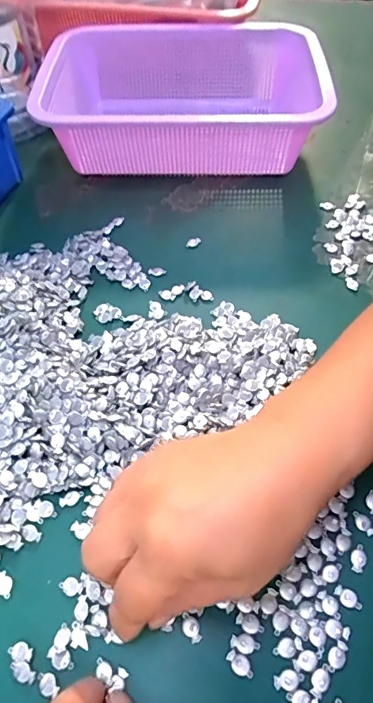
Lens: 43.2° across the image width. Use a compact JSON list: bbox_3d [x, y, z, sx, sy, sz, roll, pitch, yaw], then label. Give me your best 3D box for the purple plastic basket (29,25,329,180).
[{"bbox_3d":[-0.003,-0.245,0.468,0.253,0.082,0.192,1,54,3],"label":"purple plastic basket"}]

